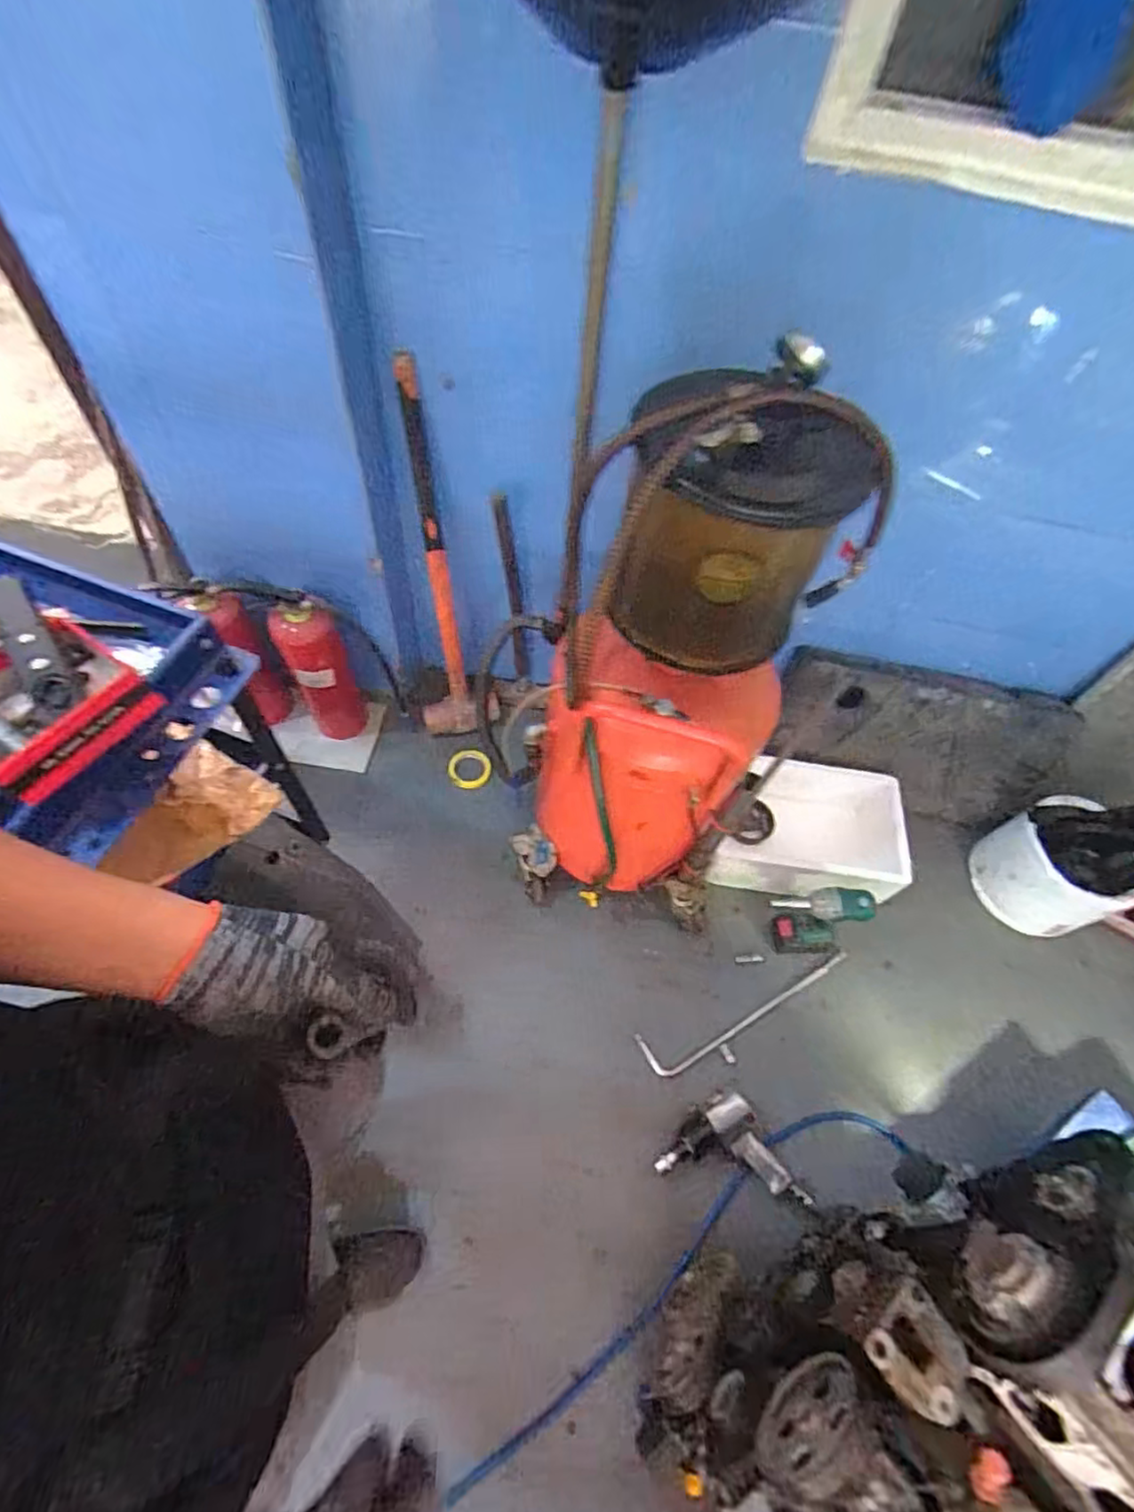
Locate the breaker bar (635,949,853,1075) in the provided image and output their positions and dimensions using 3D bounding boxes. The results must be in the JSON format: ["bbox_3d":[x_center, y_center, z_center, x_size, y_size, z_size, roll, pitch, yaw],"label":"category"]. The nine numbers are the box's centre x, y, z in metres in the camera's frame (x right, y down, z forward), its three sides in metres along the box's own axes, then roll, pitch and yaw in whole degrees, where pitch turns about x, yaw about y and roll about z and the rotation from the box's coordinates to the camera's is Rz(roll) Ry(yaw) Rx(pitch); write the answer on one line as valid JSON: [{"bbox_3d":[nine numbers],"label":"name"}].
[{"bbox_3d":[0.397,0.542,1.401,0.513,0.030,0.090,-19,64,-13],"label":"breaker bar"}]

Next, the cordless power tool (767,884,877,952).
[{"bbox_3d":[0.500,0.347,1.363,0.206,0.246,0.090,-9,61,-10],"label":"cordless power tool"}]

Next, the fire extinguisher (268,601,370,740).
[{"bbox_3d":[-0.549,-0.179,1.487,0.125,0.399,0.109,-24,64,-18],"label":"fire extinguisher"}]

